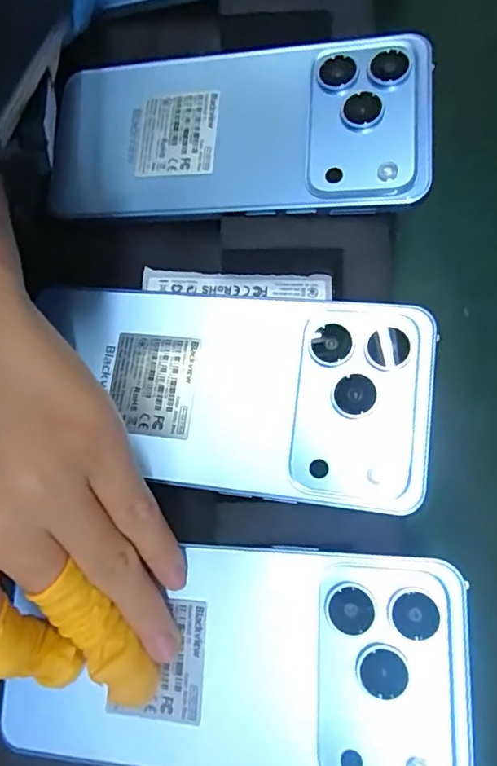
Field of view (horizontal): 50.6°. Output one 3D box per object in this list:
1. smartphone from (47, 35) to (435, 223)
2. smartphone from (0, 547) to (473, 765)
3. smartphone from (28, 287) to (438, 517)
[{"bbox_3d":[-0.007,-0.106,0.222,0.159,0.008,0.075,3,79,13],"label":"smartphone"},{"bbox_3d":[-0.007,0.096,0.182,0.155,0.007,0.074,-1,77,13],"label":"smartphone"},{"bbox_3d":[-0.010,0.003,0.200,0.151,0.005,0.074,5,81,13],"label":"smartphone"}]

